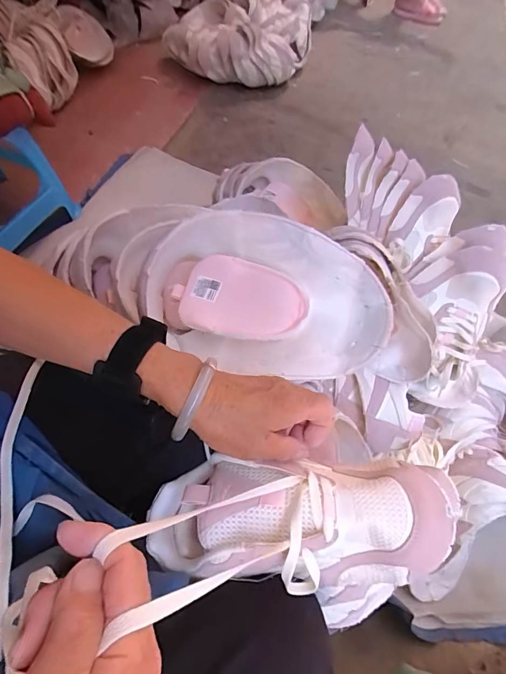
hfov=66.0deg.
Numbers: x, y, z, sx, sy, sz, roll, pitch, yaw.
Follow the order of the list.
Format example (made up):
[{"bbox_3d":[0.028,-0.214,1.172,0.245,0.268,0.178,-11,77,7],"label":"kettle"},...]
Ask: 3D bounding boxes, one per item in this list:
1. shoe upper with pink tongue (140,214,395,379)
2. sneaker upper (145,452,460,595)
[{"bbox_3d":[0.009,-0.037,0.365,0.225,0.081,0.118,16,59,6],"label":"shoe upper with pink tongue"},{"bbox_3d":[0.033,0.145,0.310,0.241,0.092,0.089,-5,58,10],"label":"sneaker upper"}]

